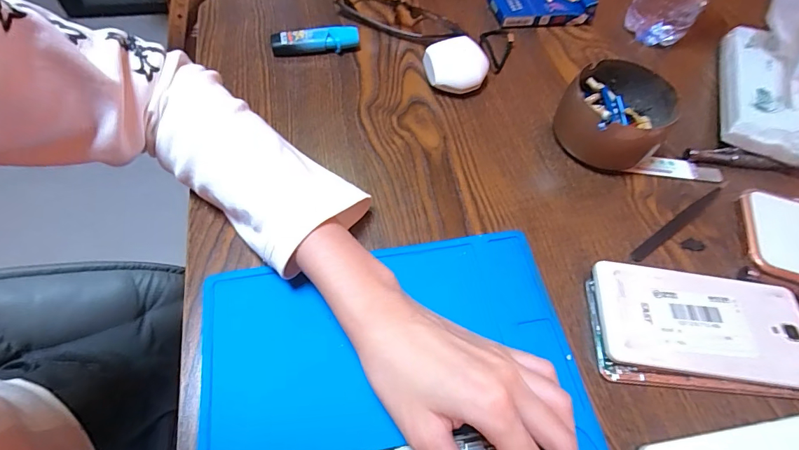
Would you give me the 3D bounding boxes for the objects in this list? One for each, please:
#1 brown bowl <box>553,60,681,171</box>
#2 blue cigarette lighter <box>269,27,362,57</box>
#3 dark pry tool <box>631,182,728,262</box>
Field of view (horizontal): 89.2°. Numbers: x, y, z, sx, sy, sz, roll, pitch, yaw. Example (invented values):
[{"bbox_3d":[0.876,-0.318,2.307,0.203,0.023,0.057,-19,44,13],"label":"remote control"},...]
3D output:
[{"bbox_3d":[0.186,-0.096,0.350,0.083,0.049,0.090,2,60,-3],"label":"brown bowl"},{"bbox_3d":[-0.081,-0.177,0.392,0.082,0.020,0.021,-11,62,-11],"label":"blue cigarette lighter"},{"bbox_3d":[0.224,-0.004,0.323,0.111,0.011,0.011,-30,67,-19],"label":"dark pry tool"}]

